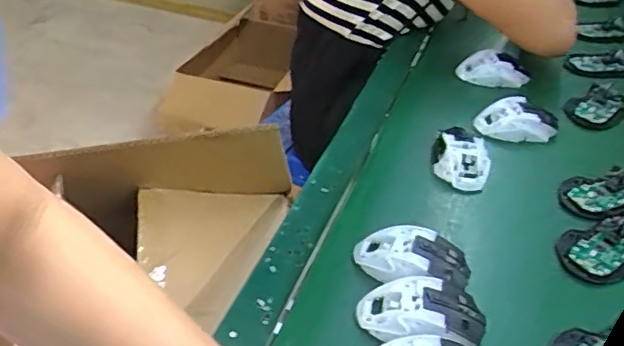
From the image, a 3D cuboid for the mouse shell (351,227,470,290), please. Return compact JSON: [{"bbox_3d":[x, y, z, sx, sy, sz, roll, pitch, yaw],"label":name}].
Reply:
[{"bbox_3d":[0.103,0.088,0.596,0.118,0.035,0.064,9,40,7],"label":"mouse shell"}]

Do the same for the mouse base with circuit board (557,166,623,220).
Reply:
[{"bbox_3d":[0.354,0.025,0.704,0.105,0.019,0.074,-5,40,-10],"label":"mouse base with circuit board"}]

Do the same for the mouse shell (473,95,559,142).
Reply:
[{"bbox_3d":[0.281,-0.074,0.805,0.105,0.034,0.063,11,40,10],"label":"mouse shell"}]

